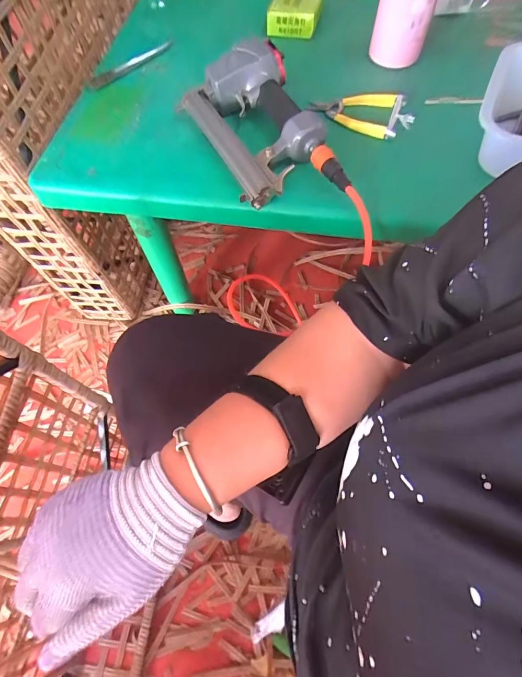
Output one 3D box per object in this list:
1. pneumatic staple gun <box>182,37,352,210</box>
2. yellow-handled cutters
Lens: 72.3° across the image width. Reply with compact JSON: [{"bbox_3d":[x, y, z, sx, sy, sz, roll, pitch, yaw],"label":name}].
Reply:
[{"bbox_3d":[0.003,-0.265,0.457,0.142,0.070,0.238,-24,67,-10],"label":"pneumatic staple gun"},{"bbox_3d":[0.139,-0.319,0.501,0.140,0.025,0.079,12,66,7],"label":"yellow-handled cutters"}]

